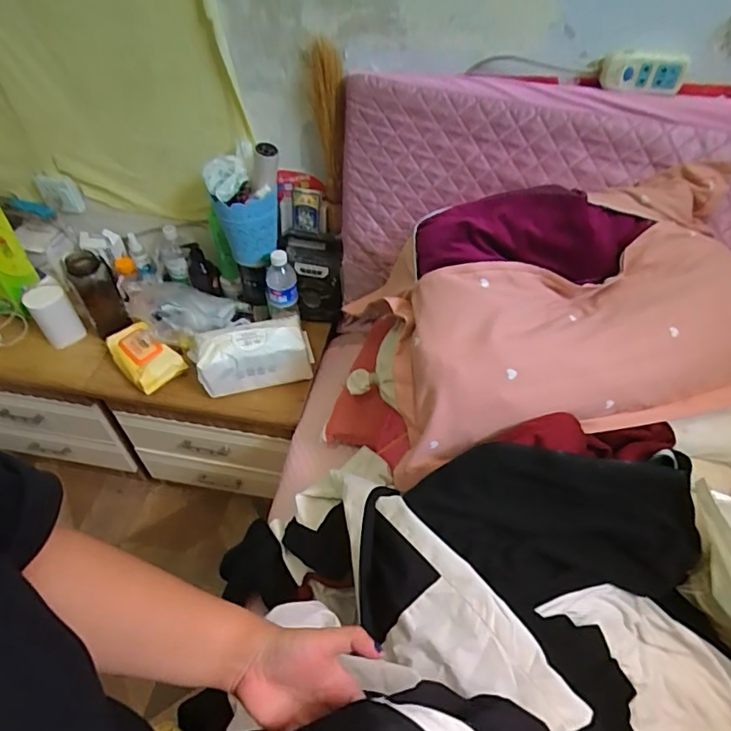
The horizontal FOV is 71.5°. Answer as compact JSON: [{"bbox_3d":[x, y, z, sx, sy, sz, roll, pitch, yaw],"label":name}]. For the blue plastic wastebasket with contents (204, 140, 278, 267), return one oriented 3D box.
[{"bbox_3d":[-0.247,-0.336,1.059,0.139,0.228,0.138,-14,50,-12],"label":"blue plastic wastebasket with contents"}]

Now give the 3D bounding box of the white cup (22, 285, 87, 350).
[{"bbox_3d":[-0.692,-0.105,1.138,0.080,0.127,0.086,0,49,0],"label":"white cup"}]

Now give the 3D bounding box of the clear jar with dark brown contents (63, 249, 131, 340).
[{"bbox_3d":[-0.582,-0.155,1.114,0.083,0.167,0.096,-27,54,-21],"label":"clear jar with dark brown contents"}]

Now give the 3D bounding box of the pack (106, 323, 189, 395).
[{"bbox_3d":[-0.481,-0.021,1.100,0.177,0.062,0.104,35,58,27],"label":"pack"}]

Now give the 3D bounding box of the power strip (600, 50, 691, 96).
[{"bbox_3d":[0.425,-0.450,0.778,0.119,0.054,0.024,17,51,15],"label":"power strip"}]

